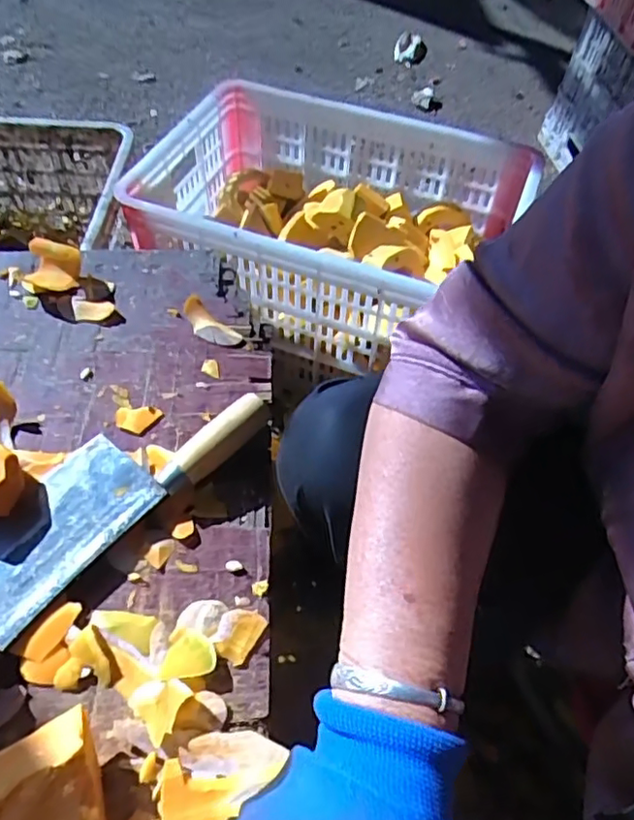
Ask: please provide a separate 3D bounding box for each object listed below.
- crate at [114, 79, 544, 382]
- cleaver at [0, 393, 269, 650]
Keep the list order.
[{"bbox_3d":[0.011,-0.269,0.889,0.462,0.232,0.339,22,56,12],"label":"crate"},{"bbox_3d":[-0.153,0.053,0.449,0.089,0.028,0.240,38,62,22],"label":"cleaver"}]

